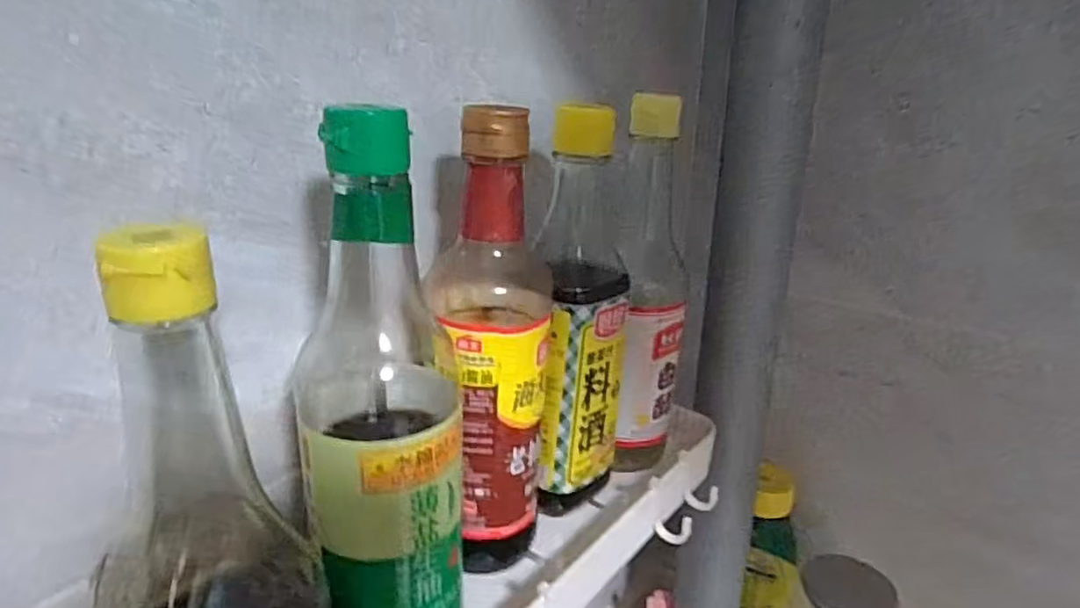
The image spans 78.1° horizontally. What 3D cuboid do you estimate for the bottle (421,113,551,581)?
[{"bbox_3d":[-0.022,0.026,0.345,0.057,0.229,0.074,3,21,4],"label":"bottle"}]

